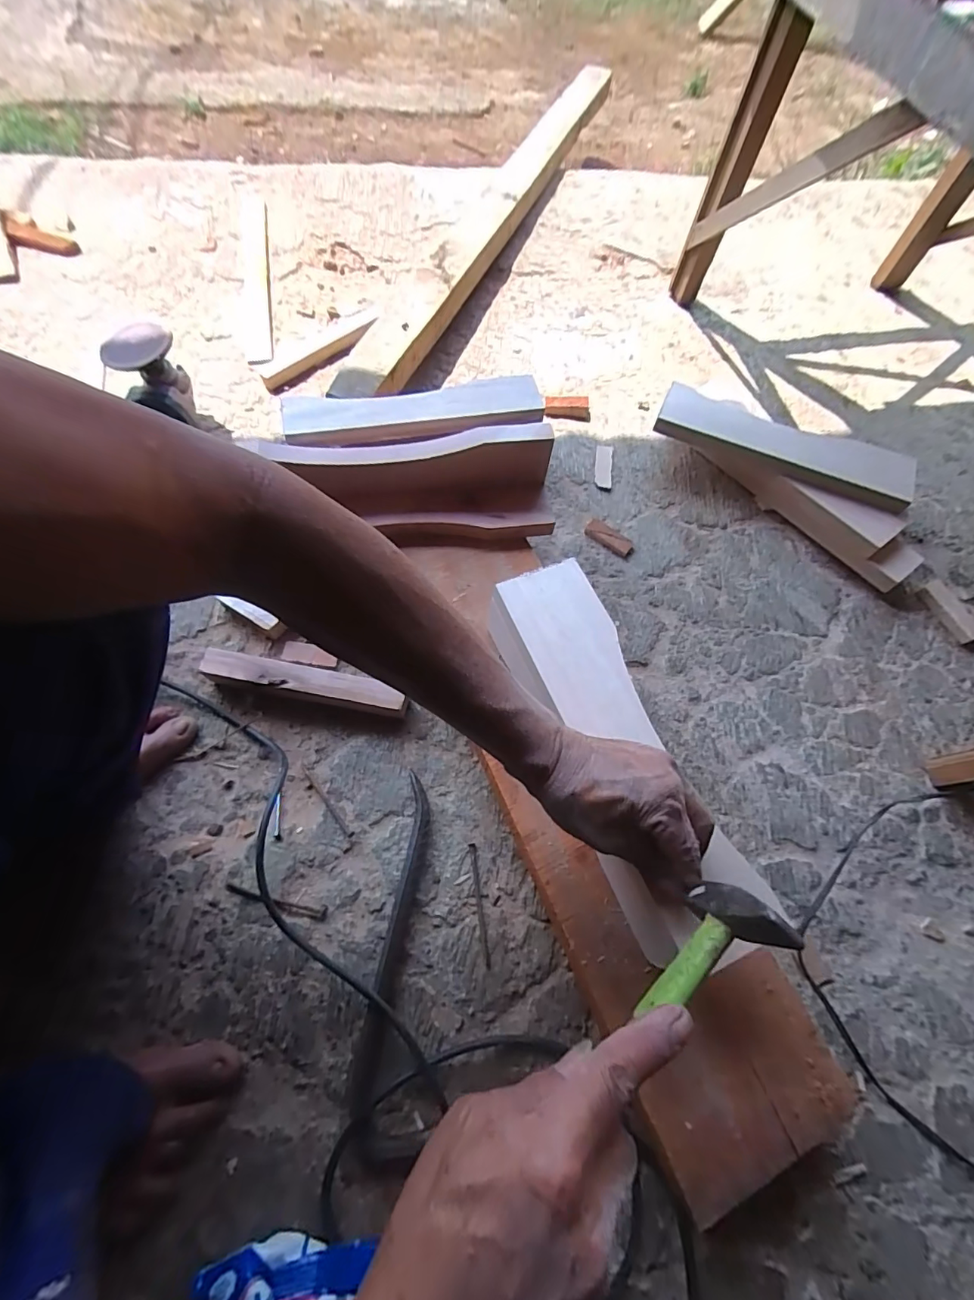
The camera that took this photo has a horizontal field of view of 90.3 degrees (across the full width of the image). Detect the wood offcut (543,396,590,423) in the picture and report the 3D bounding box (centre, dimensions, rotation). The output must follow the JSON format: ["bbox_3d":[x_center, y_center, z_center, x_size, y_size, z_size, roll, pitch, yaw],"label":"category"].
[{"bbox_3d":[0.123,-0.368,0.742,0.069,0.025,0.029,2,65,-1],"label":"wood offcut"}]

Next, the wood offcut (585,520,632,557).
[{"bbox_3d":[0.163,-0.151,0.651,0.067,0.010,0.026,40,70,15],"label":"wood offcut"}]

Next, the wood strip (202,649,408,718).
[{"bbox_3d":[-0.198,0.038,0.534,0.220,0.040,0.030,10,65,3],"label":"wood strip"}]

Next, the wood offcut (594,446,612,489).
[{"bbox_3d":[0.170,-0.267,0.704,0.024,0.005,0.079,8,65,2],"label":"wood offcut"}]

